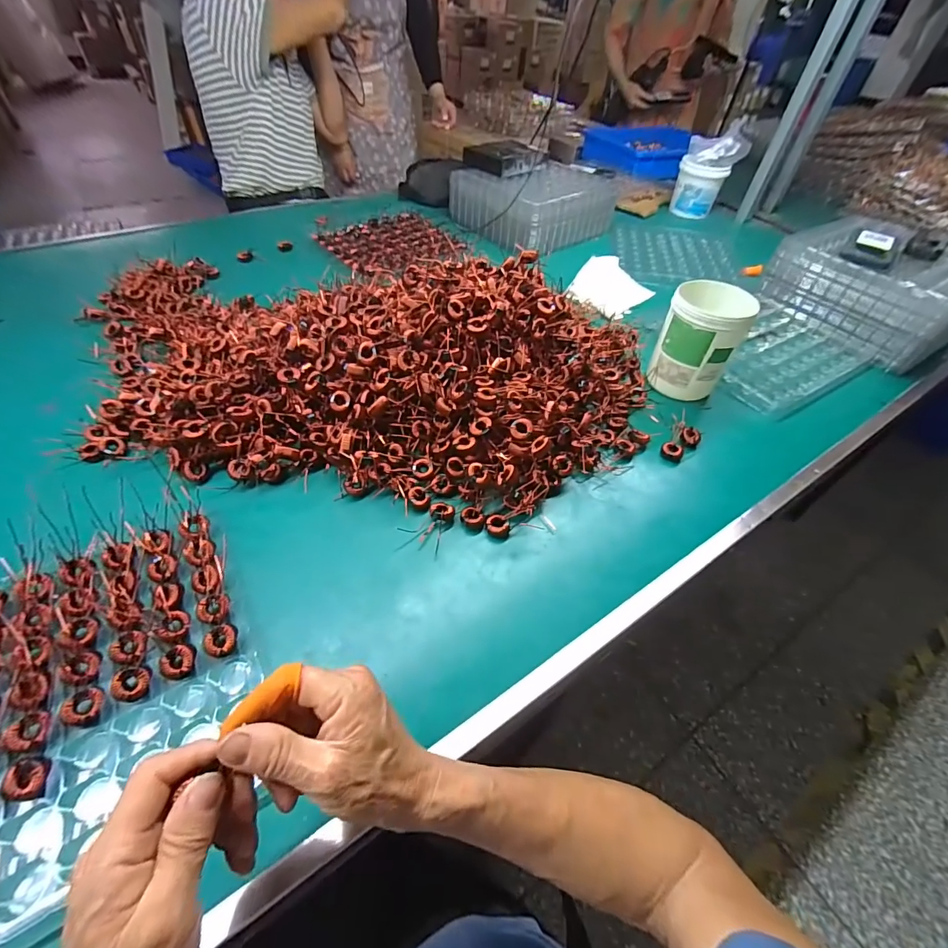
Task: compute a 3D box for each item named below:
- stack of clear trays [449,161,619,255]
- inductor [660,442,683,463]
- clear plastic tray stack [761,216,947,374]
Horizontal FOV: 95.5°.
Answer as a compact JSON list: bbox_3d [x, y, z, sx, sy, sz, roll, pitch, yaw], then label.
[{"bbox_3d":[0.139,-0.658,1.032,0.306,0.091,0.288,-30,58,-26],"label":"stack of clear trays"},{"bbox_3d":[0.261,-0.029,0.567,0.027,0.015,0.022,31,54,21],"label":"inductor"},{"bbox_3d":[0.724,-0.339,0.781,0.249,0.127,0.286,-25,55,-23],"label":"clear plastic tray stack"}]

